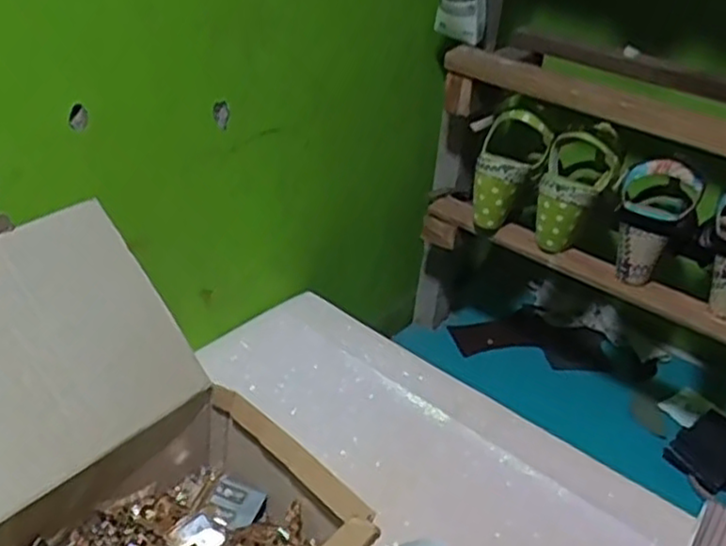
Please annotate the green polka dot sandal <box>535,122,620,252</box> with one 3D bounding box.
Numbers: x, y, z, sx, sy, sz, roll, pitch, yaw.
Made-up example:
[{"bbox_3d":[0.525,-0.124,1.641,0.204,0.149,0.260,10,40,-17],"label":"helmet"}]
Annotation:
[{"bbox_3d":[0.247,-0.099,0.835,0.078,0.143,0.091,17,33,15],"label":"green polka dot sandal"}]

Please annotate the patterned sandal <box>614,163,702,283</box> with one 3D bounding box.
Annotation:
[{"bbox_3d":[0.317,-0.060,0.786,0.076,0.128,0.081,17,33,16],"label":"patterned sandal"}]

